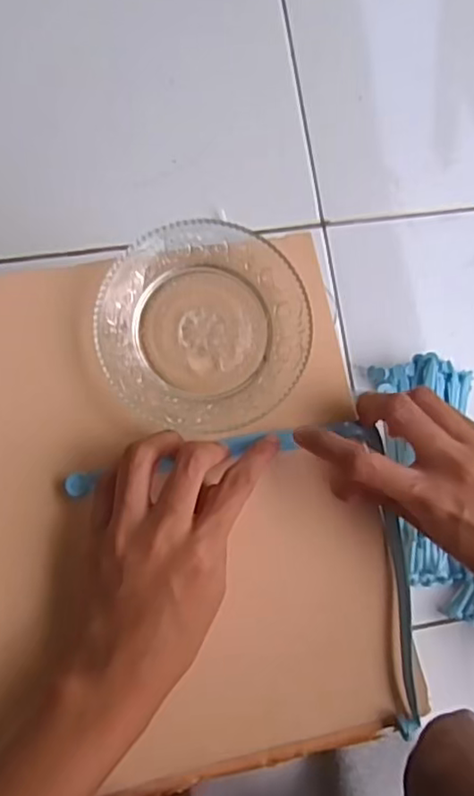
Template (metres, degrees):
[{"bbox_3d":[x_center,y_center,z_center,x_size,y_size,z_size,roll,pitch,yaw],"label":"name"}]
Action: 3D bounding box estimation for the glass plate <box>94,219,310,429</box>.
[{"bbox_3d":[-0.018,-0.040,0.352,0.111,0.015,0.112,3,83,-5],"label":"glass plate"}]

